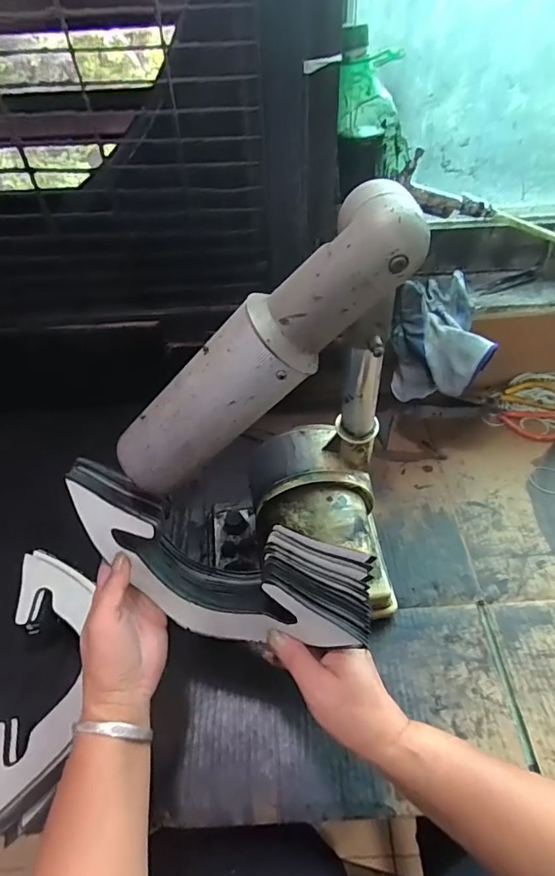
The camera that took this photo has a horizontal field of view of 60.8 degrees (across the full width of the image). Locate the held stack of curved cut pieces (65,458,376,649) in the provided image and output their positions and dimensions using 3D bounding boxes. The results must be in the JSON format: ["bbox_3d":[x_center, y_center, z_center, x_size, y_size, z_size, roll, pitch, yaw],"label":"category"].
[{"bbox_3d":[-0.055,0.115,0.418,0.264,0.123,0.076,17,53,10],"label":"held stack of curved cut pieces"}]

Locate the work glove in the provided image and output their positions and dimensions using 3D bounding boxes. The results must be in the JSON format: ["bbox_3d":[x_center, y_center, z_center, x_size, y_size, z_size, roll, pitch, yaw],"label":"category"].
[{"bbox_3d":[0.215,-0.137,0.643,0.132,0.117,0.159,11,52,11],"label":"work glove"}]

